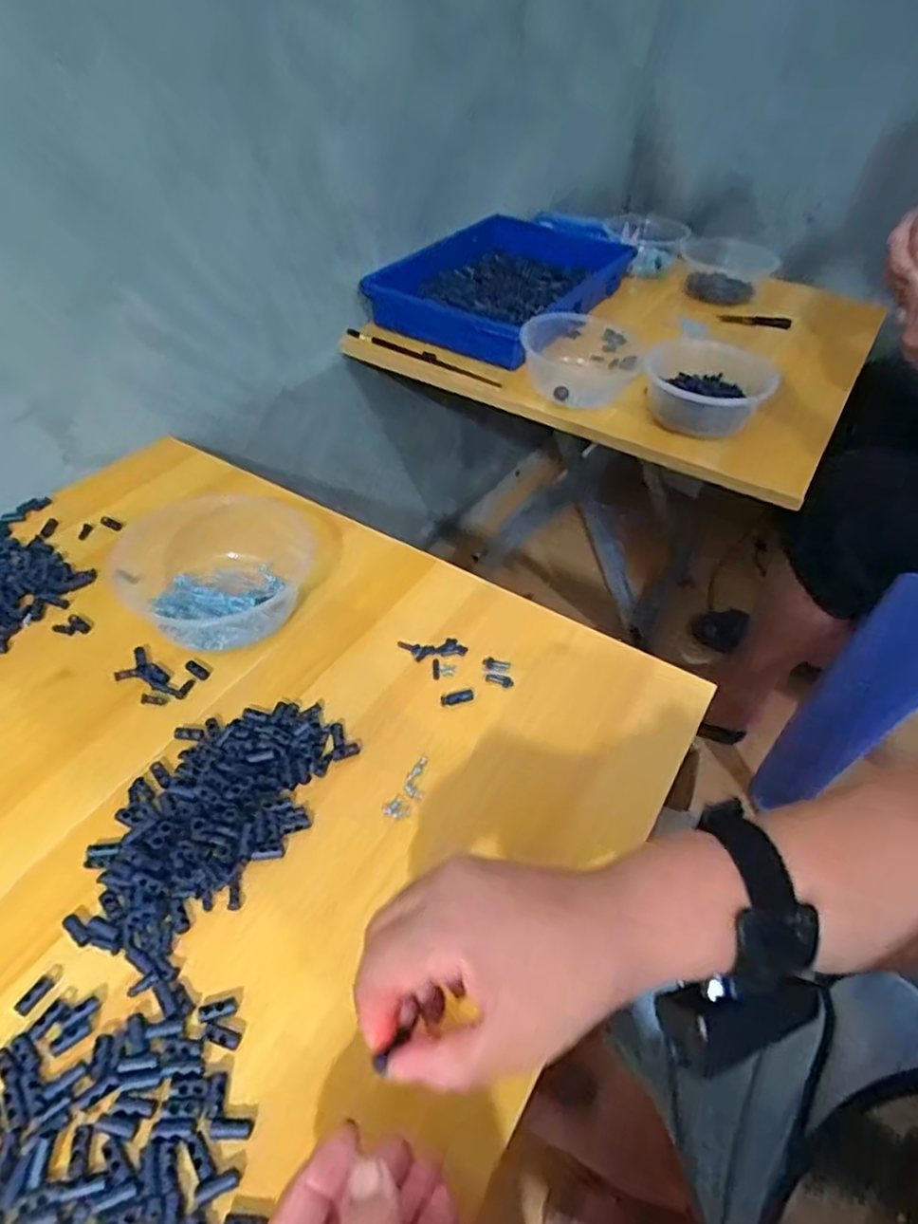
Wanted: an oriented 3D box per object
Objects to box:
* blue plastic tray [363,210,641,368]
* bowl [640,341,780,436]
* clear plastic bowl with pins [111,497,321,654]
[{"bbox_3d":[0.062,-0.421,0.864,0.199,0.064,0.318,29,50,23],"label":"blue plastic tray"},{"bbox_3d":[0.256,-0.230,0.719,0.127,0.053,0.120,2,45,-2],"label":"bowl"},{"bbox_3d":[-0.198,-0.036,0.522,0.159,0.042,0.135,1,48,-3],"label":"clear plastic bowl with pins"}]

